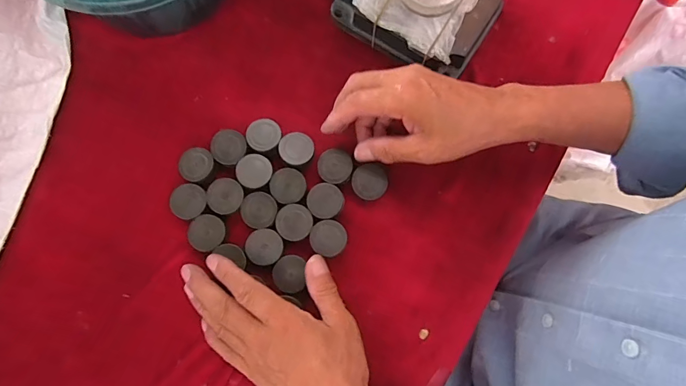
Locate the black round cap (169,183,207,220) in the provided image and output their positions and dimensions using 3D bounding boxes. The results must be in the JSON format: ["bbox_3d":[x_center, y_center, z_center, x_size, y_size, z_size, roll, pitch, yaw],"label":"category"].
[{"bbox_3d":[-0.139,0.009,0.365,0.030,0.022,0.031,0,79,0],"label":"black round cap"}]

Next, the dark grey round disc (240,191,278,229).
[{"bbox_3d":[-0.076,0.015,0.358,0.031,0.005,0.032,0,79,0],"label":"dark grey round disc"}]

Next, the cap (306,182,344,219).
[{"bbox_3d":[-0.016,0.007,0.361,0.032,0.005,0.032,0,79,0],"label":"cap"}]

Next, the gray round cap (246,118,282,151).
[{"bbox_3d":[-0.074,-0.053,0.377,0.031,0.020,0.030,0,79,0],"label":"gray round cap"}]

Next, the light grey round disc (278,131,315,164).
[{"bbox_3d":[-0.043,-0.040,0.375,0.032,0.019,0.030,0,79,0],"label":"light grey round disc"}]

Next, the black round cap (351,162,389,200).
[{"bbox_3d":[0.025,-0.011,0.361,0.032,0.007,0.031,0,79,0],"label":"black round cap"}]

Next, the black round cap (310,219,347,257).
[{"bbox_3d":[-0.013,0.040,0.354,0.032,0.010,0.031,0,79,0],"label":"black round cap"}]

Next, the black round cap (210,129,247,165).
[{"bbox_3d":[-0.105,-0.041,0.372,0.031,0.020,0.032,0,79,0],"label":"black round cap"}]

